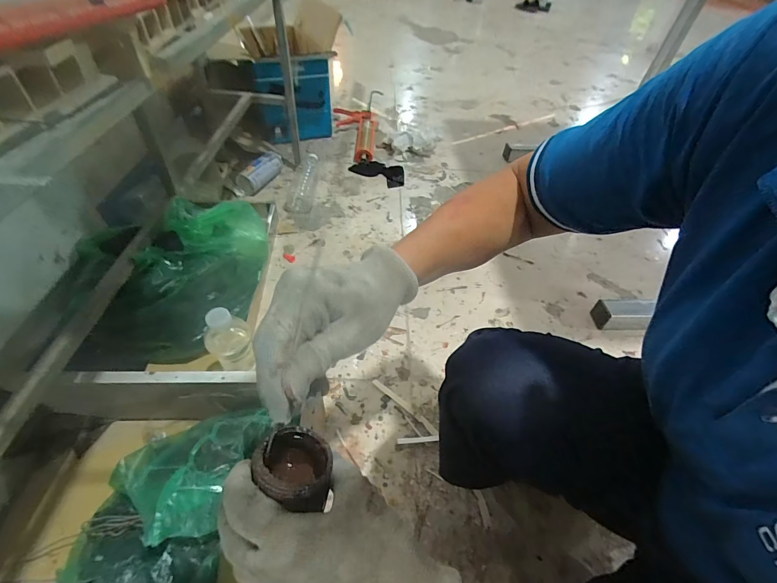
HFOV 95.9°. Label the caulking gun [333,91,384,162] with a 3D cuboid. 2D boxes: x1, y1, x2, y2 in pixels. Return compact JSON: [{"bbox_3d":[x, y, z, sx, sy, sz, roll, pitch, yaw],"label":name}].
[{"bbox_3d":[-0.127,-0.643,1.346,0.168,0.075,0.459,5,48,-1],"label":"caulking gun"}]

